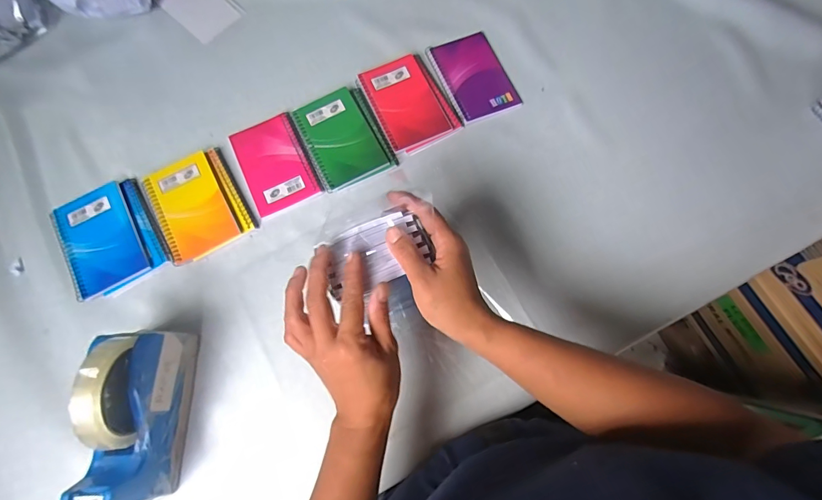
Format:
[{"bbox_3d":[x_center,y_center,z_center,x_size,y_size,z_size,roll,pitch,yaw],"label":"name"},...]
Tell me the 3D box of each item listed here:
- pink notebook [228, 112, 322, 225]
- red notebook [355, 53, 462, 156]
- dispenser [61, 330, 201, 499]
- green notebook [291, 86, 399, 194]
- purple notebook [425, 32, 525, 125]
[{"bbox_3d":[-0.173,-0.112,0.535,0.085,0.006,0.129,-24,74,-5],"label":"pink notebook"},{"bbox_3d":[-0.003,-0.192,0.549,0.093,0.009,0.135,-26,74,-6],"label":"red notebook"},{"bbox_3d":[-0.267,0.156,0.398,0.052,0.119,0.152,-1,73,1],"label":"dispenser"},{"bbox_3d":[-0.088,-0.146,0.541,0.095,0.009,0.135,-25,74,-6],"label":"green notebook"},{"bbox_3d":[0.085,-0.236,0.563,0.090,0.008,0.130,-23,74,-5],"label":"purple notebook"}]

